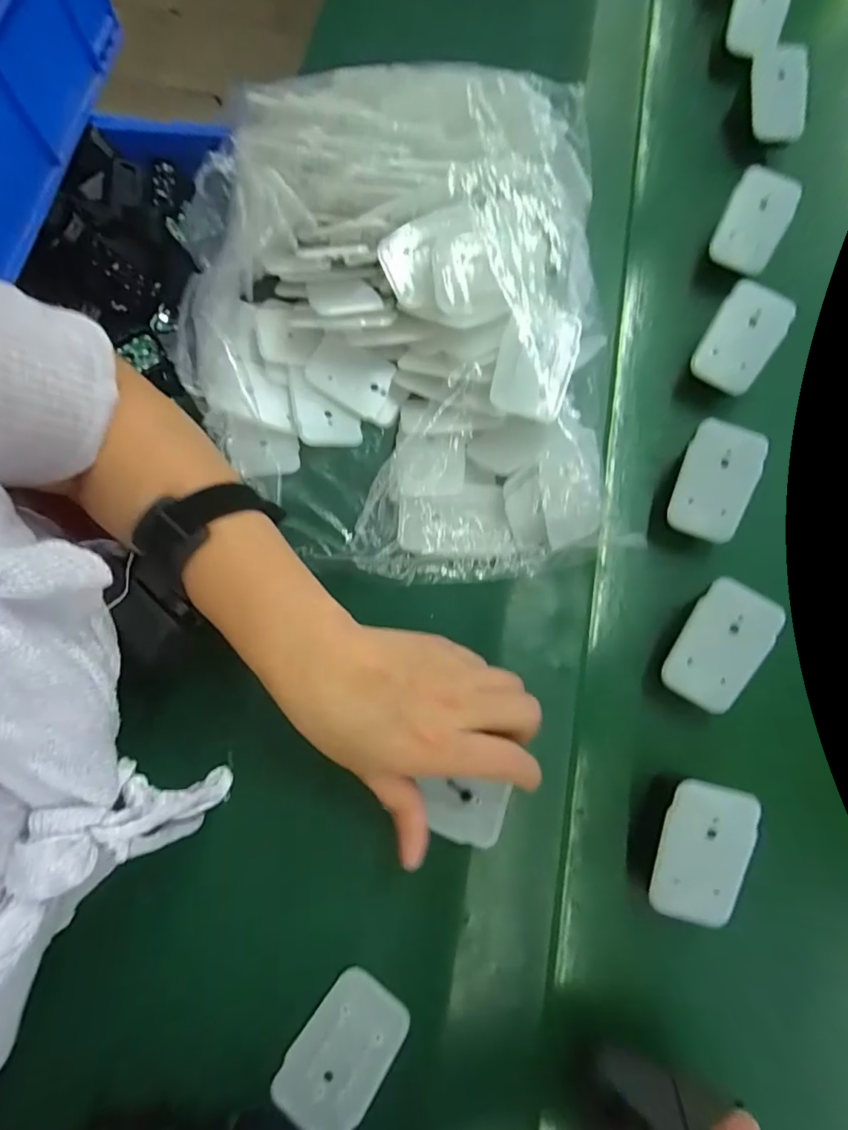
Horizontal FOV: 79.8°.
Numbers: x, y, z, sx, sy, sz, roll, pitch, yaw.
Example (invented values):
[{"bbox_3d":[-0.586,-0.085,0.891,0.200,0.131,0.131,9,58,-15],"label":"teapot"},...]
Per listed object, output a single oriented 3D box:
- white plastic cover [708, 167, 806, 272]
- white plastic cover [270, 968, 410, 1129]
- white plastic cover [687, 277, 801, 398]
[{"bbox_3d":[0.237,-0.245,0.363,0.046,0.009,0.061,23,110,-1],"label":"white plastic cover"},{"bbox_3d":[-0.042,0.250,0.257,0.045,0.004,0.070,37,77,9],"label":"white plastic cover"},{"bbox_3d":[0.213,-0.152,0.340,0.044,0.007,0.066,32,100,6],"label":"white plastic cover"}]

